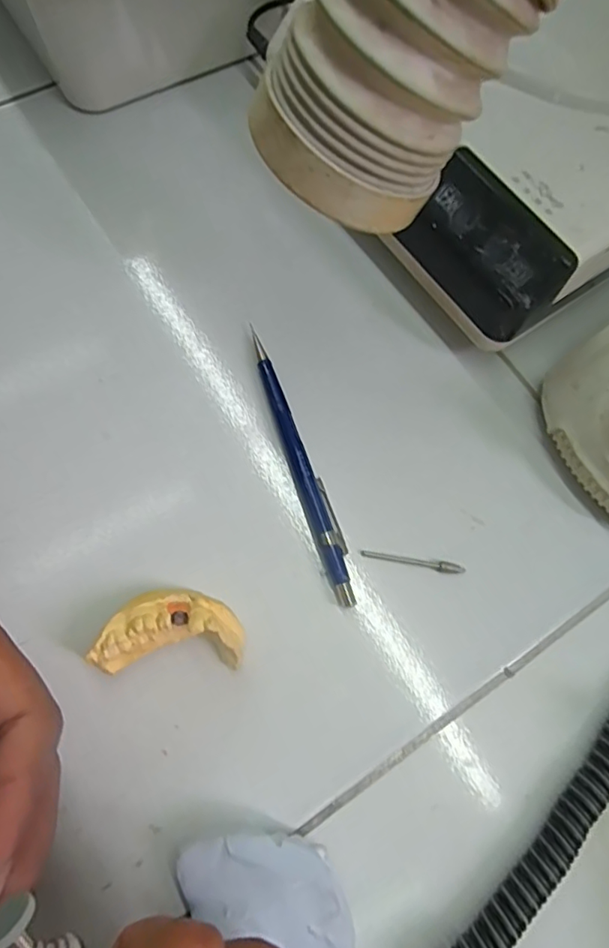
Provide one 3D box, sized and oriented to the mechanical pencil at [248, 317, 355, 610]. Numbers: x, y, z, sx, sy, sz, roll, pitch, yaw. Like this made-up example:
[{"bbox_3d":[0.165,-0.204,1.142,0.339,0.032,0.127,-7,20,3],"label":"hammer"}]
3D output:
[{"bbox_3d":[-0.001,-0.006,0.253,0.012,0.011,0.135,-17,73,-9],"label":"mechanical pencil"}]

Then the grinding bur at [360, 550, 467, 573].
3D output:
[{"bbox_3d":[0.048,0.039,0.243,0.045,0.004,0.004,9,71,2],"label":"grinding bur"}]

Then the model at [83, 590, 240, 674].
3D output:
[{"bbox_3d":[-0.052,0.063,0.220,0.054,0.025,0.030,3,71,-3],"label":"model"}]

